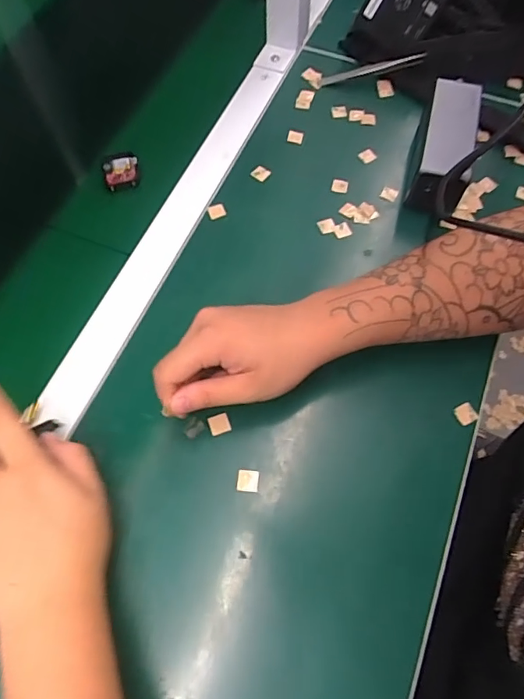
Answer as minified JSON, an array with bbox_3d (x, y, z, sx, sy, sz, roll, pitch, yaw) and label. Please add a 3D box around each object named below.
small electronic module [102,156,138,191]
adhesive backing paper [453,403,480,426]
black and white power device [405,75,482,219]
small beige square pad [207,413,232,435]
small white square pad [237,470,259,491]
[{"bbox_3d":[-0.146,-0.183,0.505,0.034,0.016,0.041,-15,65,-8],"label":"small electronic module"},{"bbox_3d":[0.167,0.053,0.397,0.015,0.004,0.016,-34,63,-3],"label":"adhesive backing paper"},{"bbox_3d":[0.180,-0.200,0.481,0.050,0.058,0.145,15,65,7],"label":"black and white power device"},{"bbox_3d":[-0.034,0.060,0.391,0.016,0.005,0.015,-18,66,-9],"label":"small beige square pad"},{"bbox_3d":[-0.011,0.101,0.374,0.016,0.004,0.016,6,80,-3],"label":"small white square pad"}]

